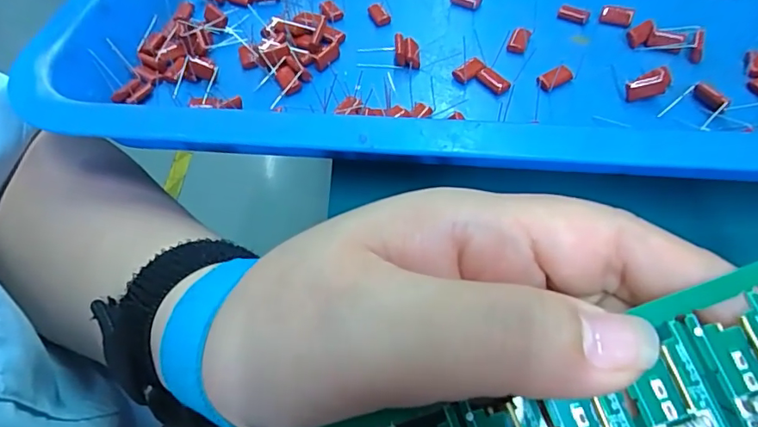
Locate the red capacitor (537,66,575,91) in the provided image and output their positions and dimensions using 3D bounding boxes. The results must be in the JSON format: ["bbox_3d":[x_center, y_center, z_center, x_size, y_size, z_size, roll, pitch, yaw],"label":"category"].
[{"bbox_3d":[0.084,-0.065,0.237,0.018,0.005,0.007,-26,57,-18],"label":"red capacitor"}]

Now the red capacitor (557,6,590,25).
[{"bbox_3d":[0.103,-0.105,0.263,0.016,0.006,0.008,19,56,14],"label":"red capacitor"}]

